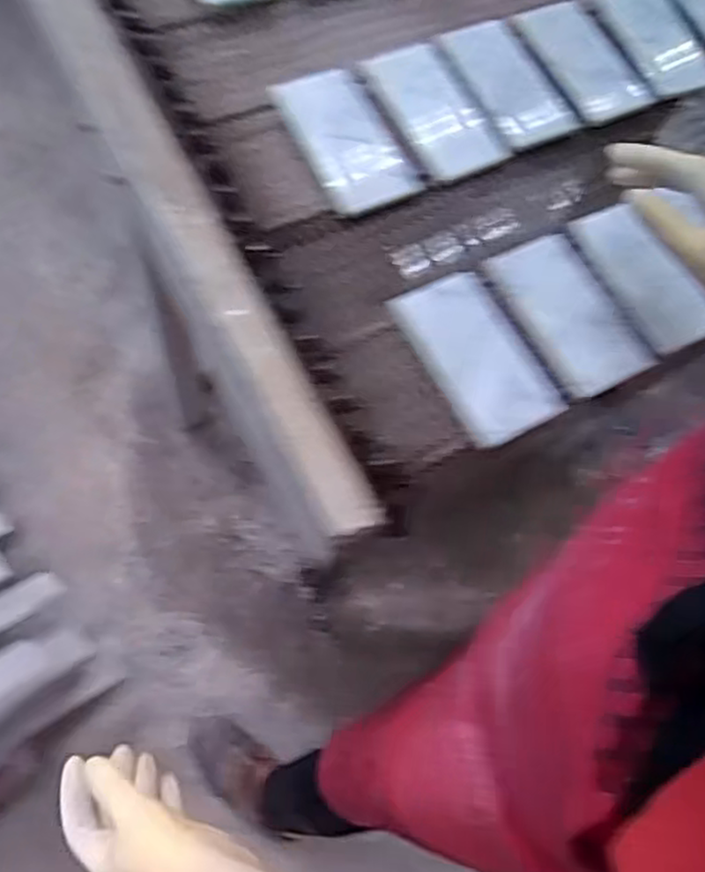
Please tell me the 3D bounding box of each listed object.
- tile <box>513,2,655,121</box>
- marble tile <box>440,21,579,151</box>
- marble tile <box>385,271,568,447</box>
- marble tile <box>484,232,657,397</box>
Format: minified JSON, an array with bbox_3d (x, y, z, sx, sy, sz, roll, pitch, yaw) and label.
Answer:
[{"bbox_3d":[0.273,-0.440,0.825,0.103,0.014,0.169,-21,68,-17],"label":"tile"},{"bbox_3d":[0.174,-0.388,0.778,0.102,0.010,0.155,-23,72,-22],"label":"marble tile"},{"bbox_3d":[0.113,-0.073,0.632,0.095,0.015,0.160,-26,69,-14],"label":"marble tile"},{"bbox_3d":[0.203,-0.117,0.663,0.089,0.011,0.160,-24,69,-13],"label":"marble tile"}]

